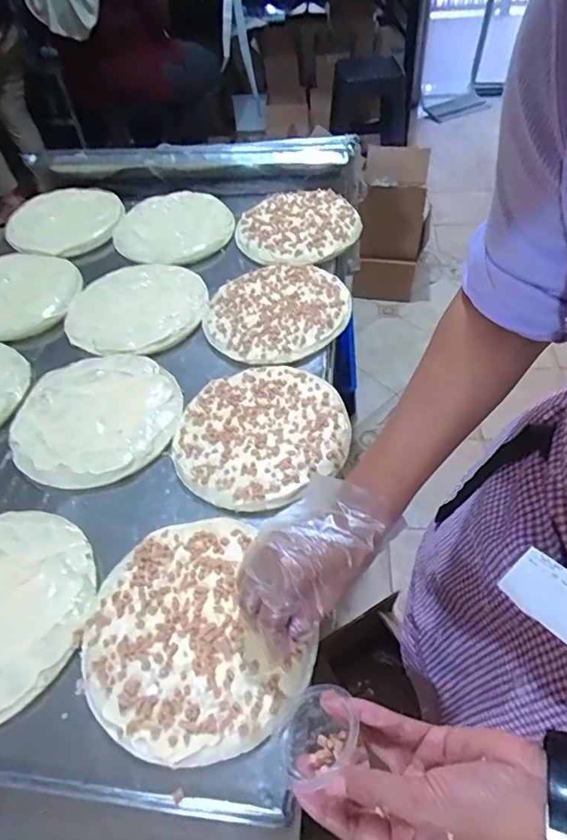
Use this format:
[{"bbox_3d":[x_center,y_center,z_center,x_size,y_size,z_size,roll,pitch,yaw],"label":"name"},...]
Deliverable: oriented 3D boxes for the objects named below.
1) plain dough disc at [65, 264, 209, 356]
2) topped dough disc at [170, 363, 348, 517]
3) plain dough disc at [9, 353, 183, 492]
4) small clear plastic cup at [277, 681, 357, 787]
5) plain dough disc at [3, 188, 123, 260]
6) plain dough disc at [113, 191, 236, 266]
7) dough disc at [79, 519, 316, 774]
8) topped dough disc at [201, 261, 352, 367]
[{"bbox_3d":[-0.212,-0.164,0.731,0.202,0.016,0.182,-26,52,-19],"label":"plain dough disc"},{"bbox_3d":[-0.028,0.008,0.562,0.195,0.014,0.183,-1,48,1],"label":"topped dough disc"},{"bbox_3d":[-0.225,-0.007,0.601,0.189,0.019,0.194,-1,48,1],"label":"plain dough disc"},{"bbox_3d":[0.020,0.202,0.322,0.052,0.049,0.047,-24,55,-12],"label":"small clear plastic cup"},{"bbox_3d":[-0.384,-0.356,0.879,0.202,0.026,0.170,-25,52,-19],"label":"plain dough disc"},{"bbox_3d":[-0.188,-0.333,0.851,0.195,0.015,0.200,-1,48,1],"label":"plain dough disc"},{"bbox_3d":[-0.079,0.177,0.422,0.173,0.019,0.192,-36,59,-20],"label":"dough disc"},{"bbox_3d":[-0.008,-0.155,0.699,0.199,0.014,0.185,-1,48,1],"label":"topped dough disc"}]

